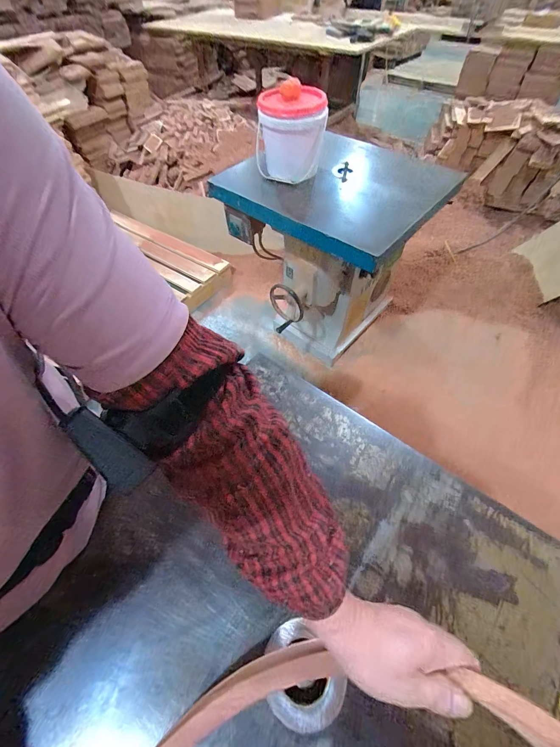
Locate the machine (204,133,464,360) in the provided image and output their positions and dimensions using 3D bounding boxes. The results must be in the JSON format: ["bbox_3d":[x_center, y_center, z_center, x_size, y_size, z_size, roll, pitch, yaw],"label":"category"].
[{"bbox_3d":[0.230,-0.459,1.359,0.630,0.798,0.668,34,62,22],"label":"machine"}]

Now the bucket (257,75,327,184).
[{"bbox_3d":[0.033,-0.749,0.974,0.204,0.198,0.187,0,55,0],"label":"bucket"}]

